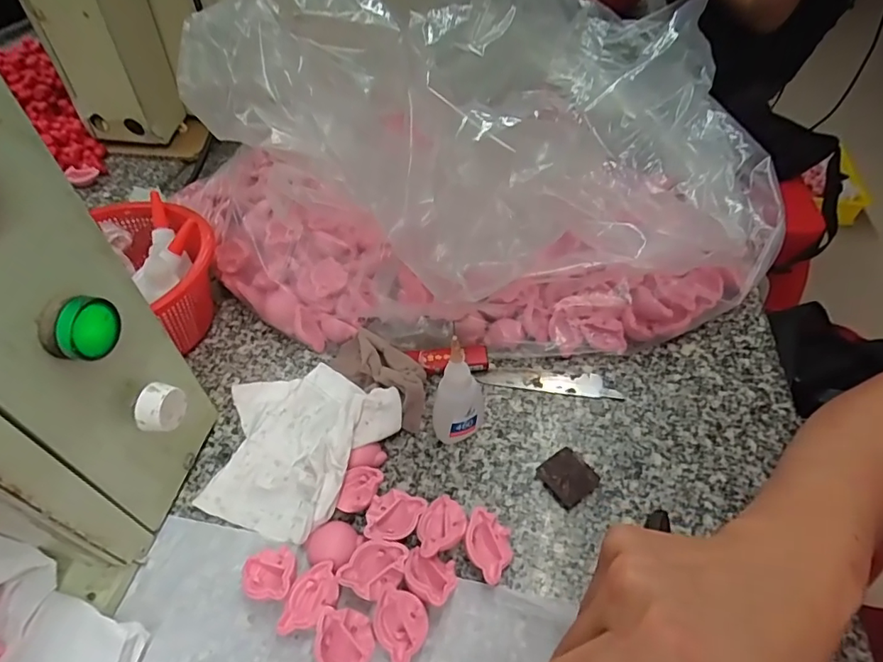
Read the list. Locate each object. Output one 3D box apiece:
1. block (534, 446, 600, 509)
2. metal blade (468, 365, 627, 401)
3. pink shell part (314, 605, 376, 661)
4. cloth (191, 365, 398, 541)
[{"bbox_3d":[0.080,0.089,0.318,0.033,0.008,0.030,-30,54,-23],"label":"block"},{"bbox_3d":[0.077,0.035,0.370,0.103,0.004,0.019,6,48,7],"label":"metal blade"},{"bbox_3d":[-0.049,0.156,0.254,0.031,0.010,0.030,27,62,-8],"label":"pink shell part"},{"bbox_3d":[-0.102,0.067,0.328,0.122,0.034,0.114,22,52,20],"label":"cloth"}]

